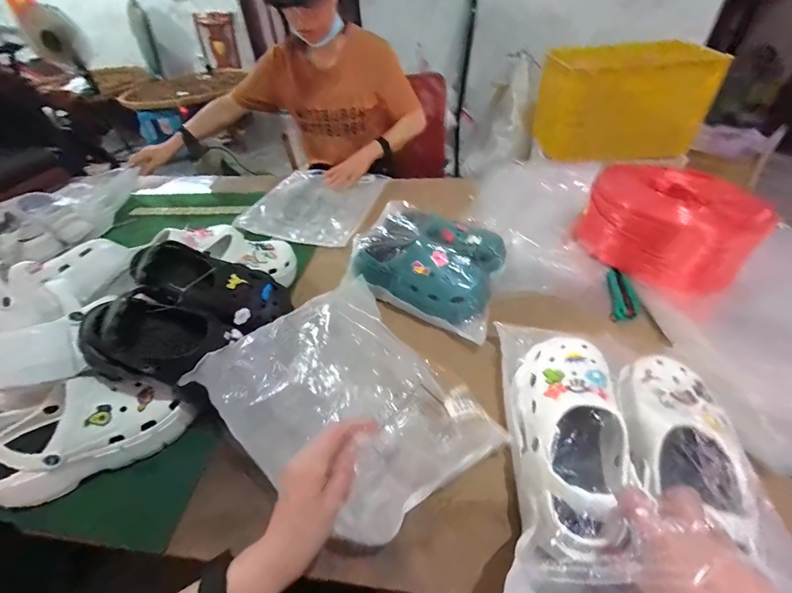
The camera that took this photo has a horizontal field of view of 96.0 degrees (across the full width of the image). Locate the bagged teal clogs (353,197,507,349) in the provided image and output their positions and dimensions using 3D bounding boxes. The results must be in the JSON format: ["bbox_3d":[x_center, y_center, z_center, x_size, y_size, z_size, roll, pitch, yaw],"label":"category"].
[{"bbox_3d":[0.053,-0.064,0.659,0.281,0.098,0.202,16,46,21],"label":"bagged teal clogs"}]

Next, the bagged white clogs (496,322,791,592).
[{"bbox_3d":[0.234,0.177,0.392,0.219,0.106,0.351,7,44,13],"label":"bagged white clogs"}]

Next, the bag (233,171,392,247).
[{"bbox_3d":[-0.212,-0.257,0.975,0.310,0.031,0.352,12,45,17],"label":"bag"}]

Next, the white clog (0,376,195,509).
[{"bbox_3d":[-0.402,0.175,0.473,0.224,0.100,0.090,-23,46,-19],"label":"white clog"}]

